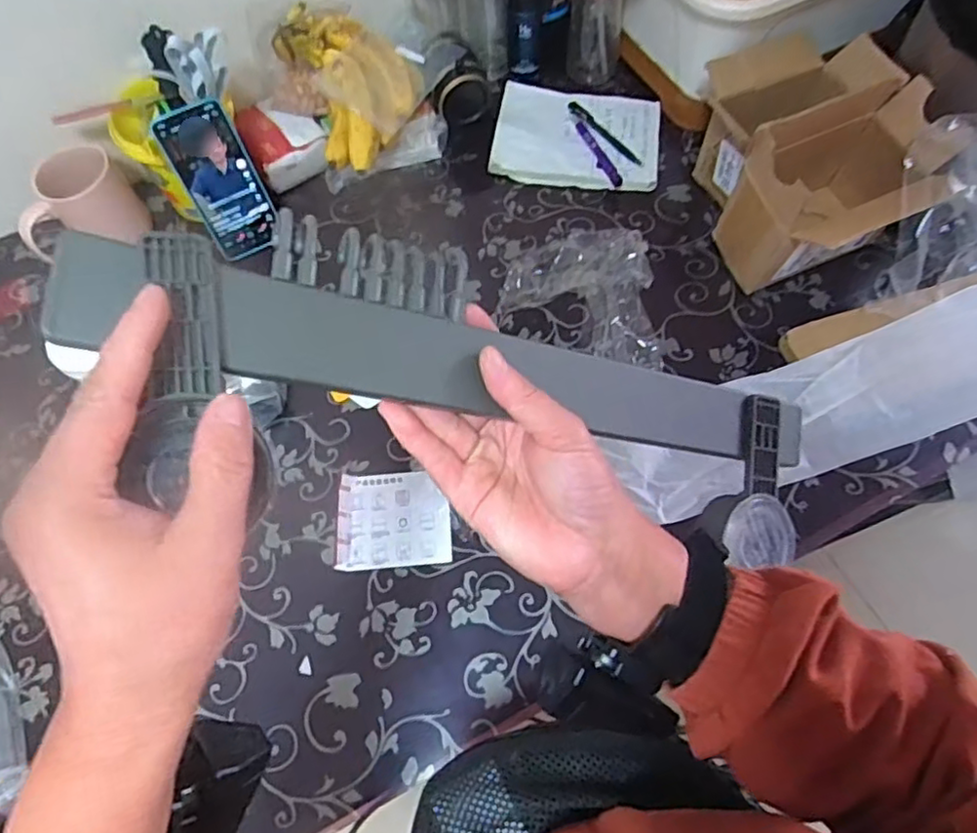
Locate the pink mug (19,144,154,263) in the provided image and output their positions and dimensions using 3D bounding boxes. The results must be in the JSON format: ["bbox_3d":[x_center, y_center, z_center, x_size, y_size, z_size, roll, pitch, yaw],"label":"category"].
[{"bbox_3d":[-0.485,-0.242,0.772,0.122,0.102,0.085,-25,66,-8],"label":"pink mug"}]

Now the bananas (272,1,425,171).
[{"bbox_3d":[-0.161,-0.400,0.784,0.163,0.085,0.209,-13,64,-3],"label":"bananas"}]

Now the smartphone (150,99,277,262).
[{"bbox_3d":[-0.306,-0.267,0.748,0.079,0.167,0.012,-23,39,-8],"label":"smartphone"}]

